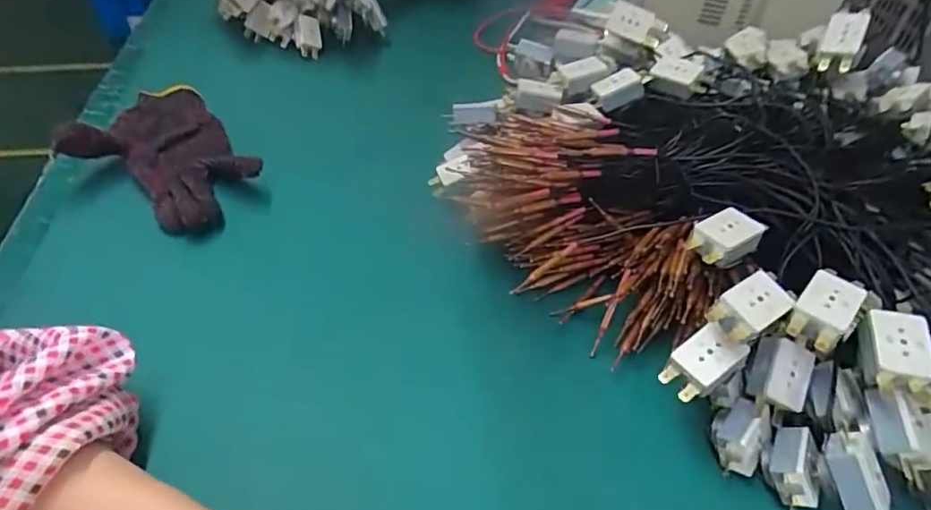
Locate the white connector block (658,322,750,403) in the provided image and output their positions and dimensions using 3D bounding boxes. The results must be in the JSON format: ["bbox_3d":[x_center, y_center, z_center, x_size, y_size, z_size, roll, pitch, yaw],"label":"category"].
[{"bbox_3d":[0.141,0.067,0.333,0.046,0.019,0.030,-44,53,-4],"label":"white connector block"}]

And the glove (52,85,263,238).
[{"bbox_3d":[-0.264,-0.088,0.483,0.129,0.044,0.187,-32,55,-31],"label":"glove"}]

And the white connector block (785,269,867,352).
[{"bbox_3d":[0.206,0.030,0.316,0.028,0.020,0.043,35,52,27],"label":"white connector block"}]

